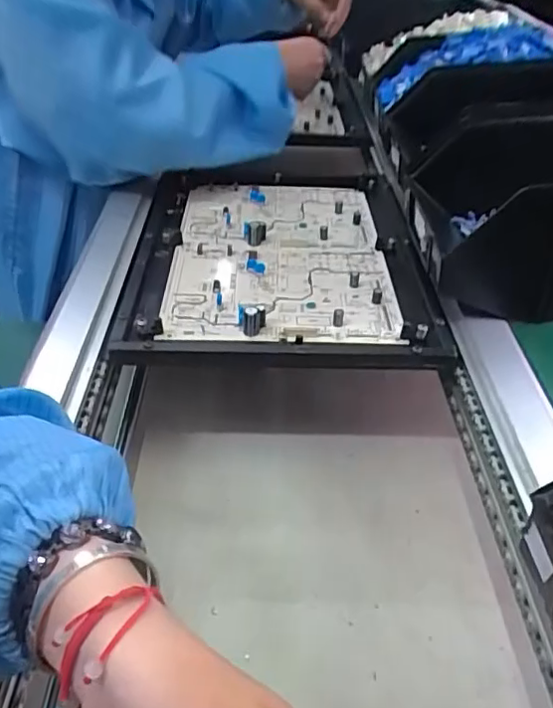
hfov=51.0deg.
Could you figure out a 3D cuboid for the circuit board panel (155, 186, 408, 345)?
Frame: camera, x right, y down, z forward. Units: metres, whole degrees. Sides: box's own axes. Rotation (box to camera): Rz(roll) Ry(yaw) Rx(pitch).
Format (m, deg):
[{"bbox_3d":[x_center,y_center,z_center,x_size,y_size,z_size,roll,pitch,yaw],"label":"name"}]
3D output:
[{"bbox_3d":[0.004,-0.105,0.555,0.191,0.022,0.288,2,40,-2],"label":"circuit board panel"}]

